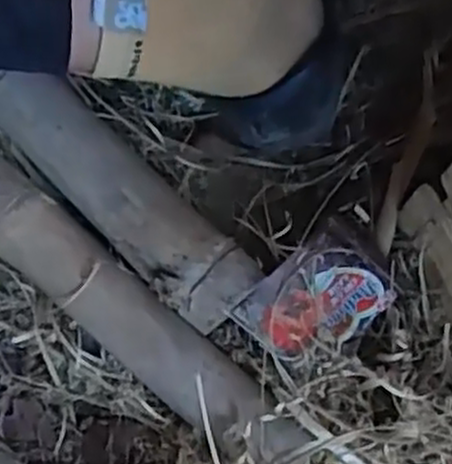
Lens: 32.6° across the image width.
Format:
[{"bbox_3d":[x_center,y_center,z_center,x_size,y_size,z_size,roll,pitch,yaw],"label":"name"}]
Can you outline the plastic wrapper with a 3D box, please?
[{"bbox_3d":[0.055,0.043,0.473,0.083,0.023,0.062,-42,80,-10],"label":"plastic wrapper"}]

